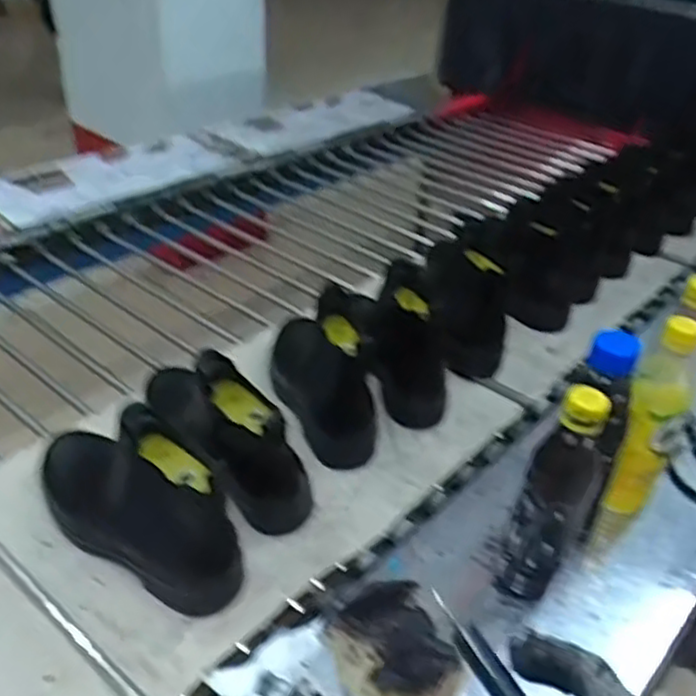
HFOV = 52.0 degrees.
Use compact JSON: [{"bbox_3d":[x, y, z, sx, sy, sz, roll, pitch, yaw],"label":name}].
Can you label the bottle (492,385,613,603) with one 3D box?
[{"bbox_3d":[0.172,0.134,0.607,0.055,0.236,0.053,20,38,19],"label":"bottle"}]

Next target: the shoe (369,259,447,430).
[{"bbox_3d":[0.078,0.003,0.843,0.074,0.198,0.078,-13,14,-25],"label":"shoe"}]

